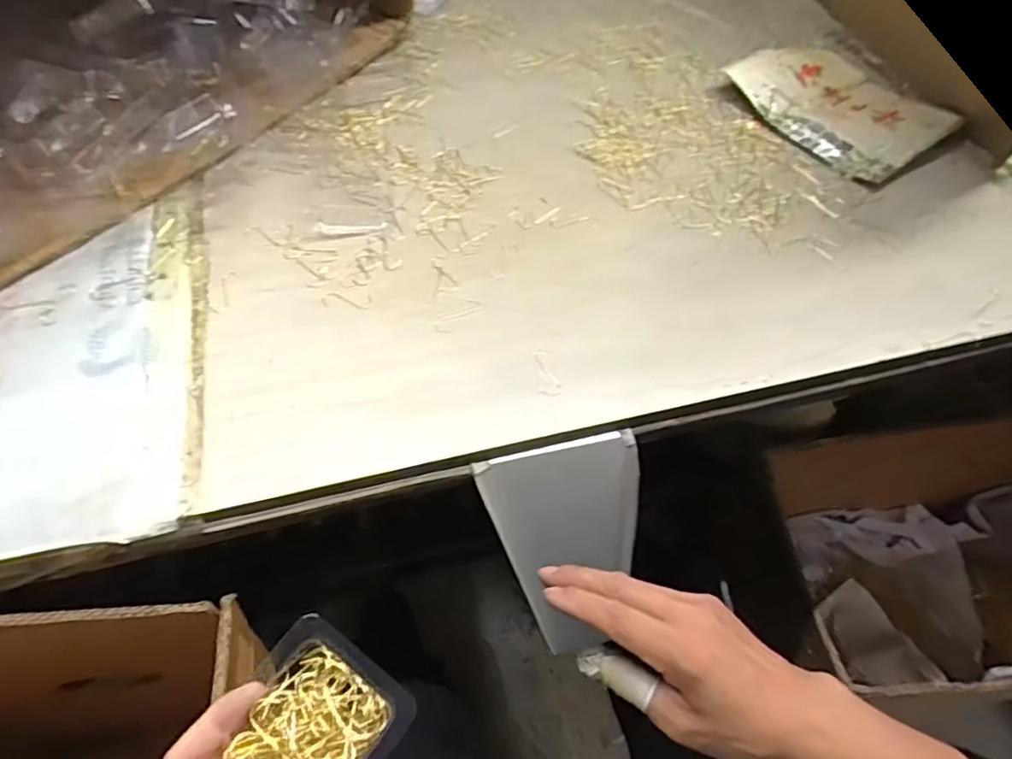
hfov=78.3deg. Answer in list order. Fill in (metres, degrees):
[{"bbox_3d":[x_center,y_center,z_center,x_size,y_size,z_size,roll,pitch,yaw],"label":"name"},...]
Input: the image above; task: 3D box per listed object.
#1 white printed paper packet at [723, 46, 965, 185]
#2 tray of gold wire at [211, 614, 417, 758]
[{"bbox_3d":[0.343,-0.288,0.643,0.152,0.032,0.203,-30,64,-19],"label":"white printed paper packet"},{"bbox_3d":[-0.094,0.166,0.292,0.073,0.012,0.083,32,62,16],"label":"tray of gold wire"}]

